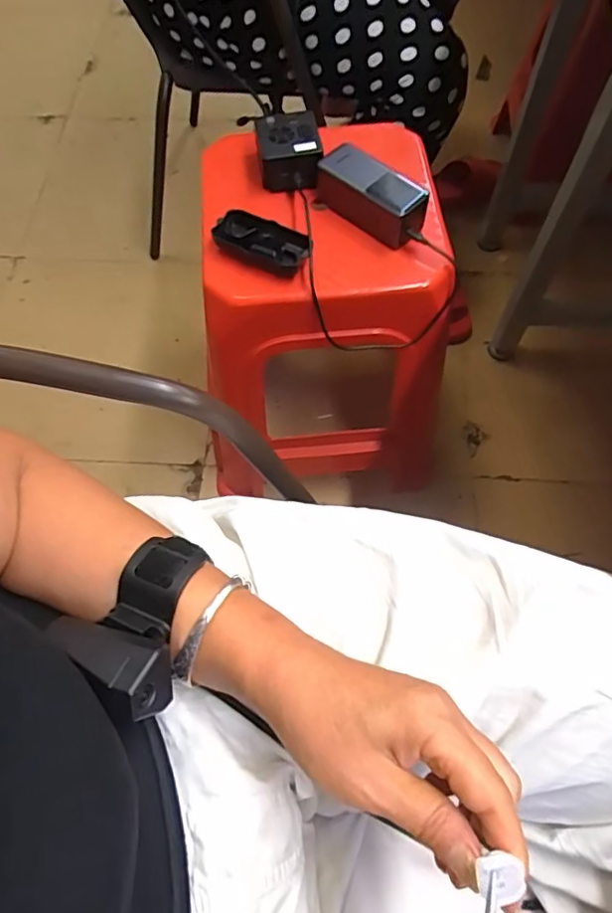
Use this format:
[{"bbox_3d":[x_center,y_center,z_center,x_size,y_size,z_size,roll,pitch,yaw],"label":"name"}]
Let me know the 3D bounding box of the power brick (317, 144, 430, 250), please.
[{"bbox_3d":[0.074,-0.301,0.644,0.139,0.060,0.049,37,71,17],"label":"power brick"}]

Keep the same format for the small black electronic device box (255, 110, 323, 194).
[{"bbox_3d":[-0.021,-0.371,0.682,0.072,0.049,0.093,-8,65,-2],"label":"small black electronic device box"}]

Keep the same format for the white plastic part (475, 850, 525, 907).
[{"bbox_3d":[0.077,0.168,0.221,0.018,0.005,0.016,-9,62,-3],"label":"white plastic part"}]

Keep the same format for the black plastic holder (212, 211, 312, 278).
[{"bbox_3d":[-0.049,-0.239,0.625,0.108,0.025,0.051,26,68,13],"label":"black plastic holder"}]

